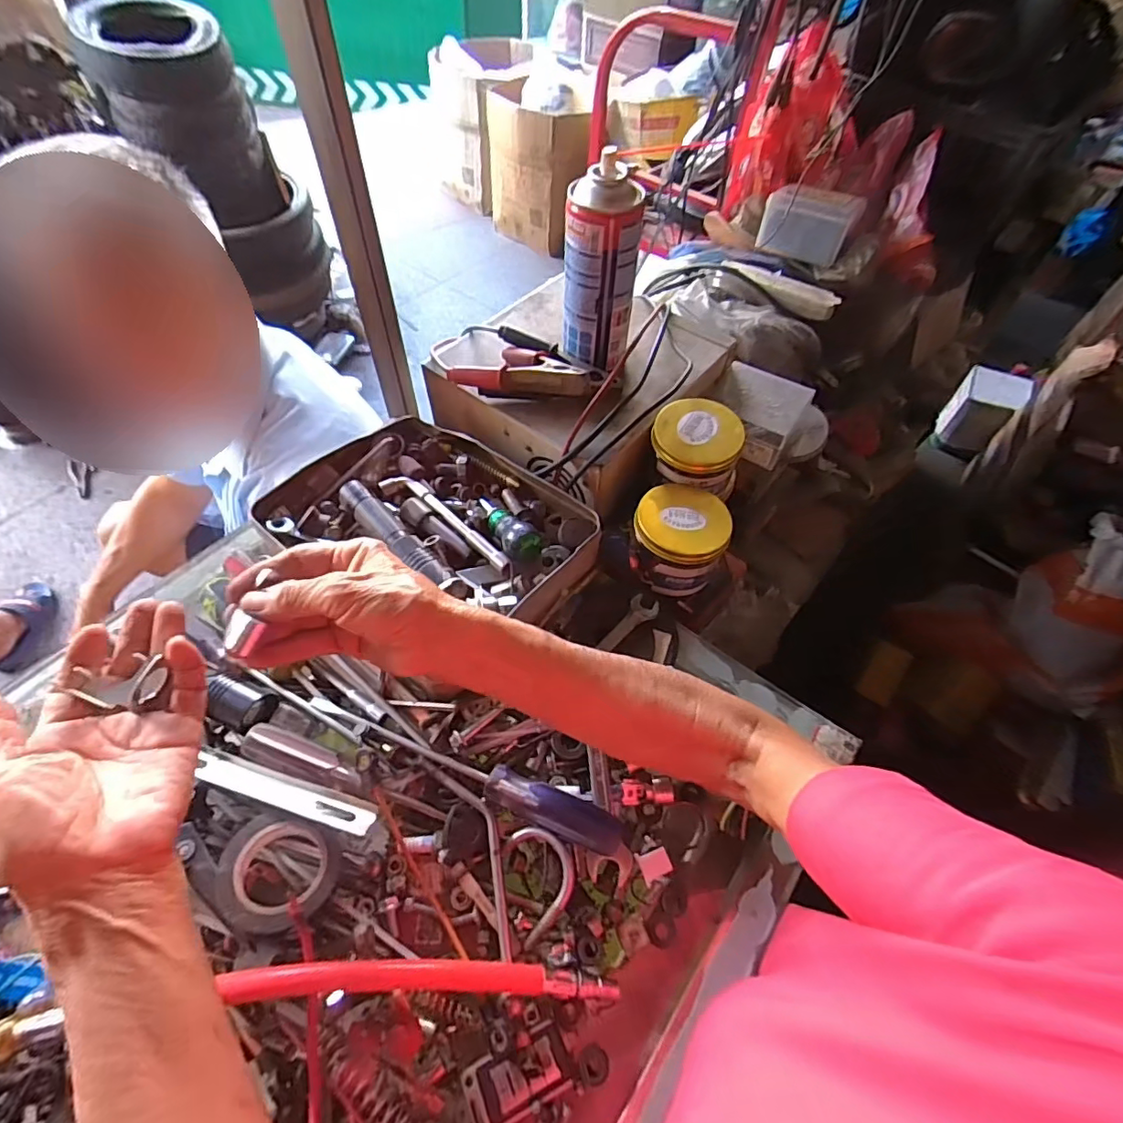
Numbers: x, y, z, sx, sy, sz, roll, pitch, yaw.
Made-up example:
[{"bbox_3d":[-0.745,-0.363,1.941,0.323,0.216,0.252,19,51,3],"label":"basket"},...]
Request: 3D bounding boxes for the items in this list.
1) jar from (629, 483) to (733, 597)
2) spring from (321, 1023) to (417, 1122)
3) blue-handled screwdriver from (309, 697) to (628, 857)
[{"bbox_3d":[0.103,-0.019,0.489,0.083,0.061,0.079,2,56,-3],"label":"jar"},{"bbox_3d":[-0.101,0.286,0.292,0.081,0.014,0.014,34,60,18],"label":"spring"},{"bbox_3d":[-0.067,0.142,0.373,0.235,0.025,0.022,21,57,10],"label":"blue-handled screwdriver"}]

